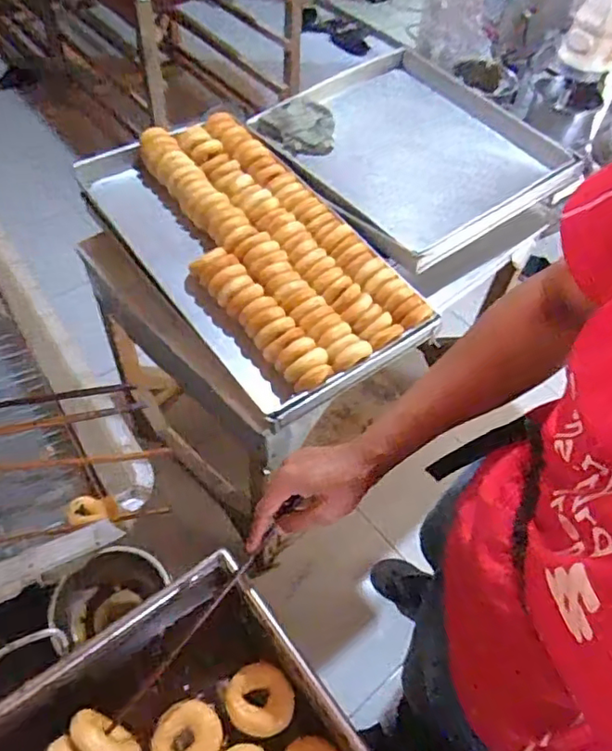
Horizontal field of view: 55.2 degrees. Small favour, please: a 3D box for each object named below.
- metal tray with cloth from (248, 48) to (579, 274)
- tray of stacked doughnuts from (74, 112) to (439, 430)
[{"bbox_3d":[0.256,-0.507,1.272,0.560,0.069,0.546,-31,62,-25],"label":"metal tray with cloth"},{"bbox_3d":[-0.109,-0.235,1.075,0.363,0.113,0.662,-28,60,-23],"label":"tray of stacked doughnuts"}]

